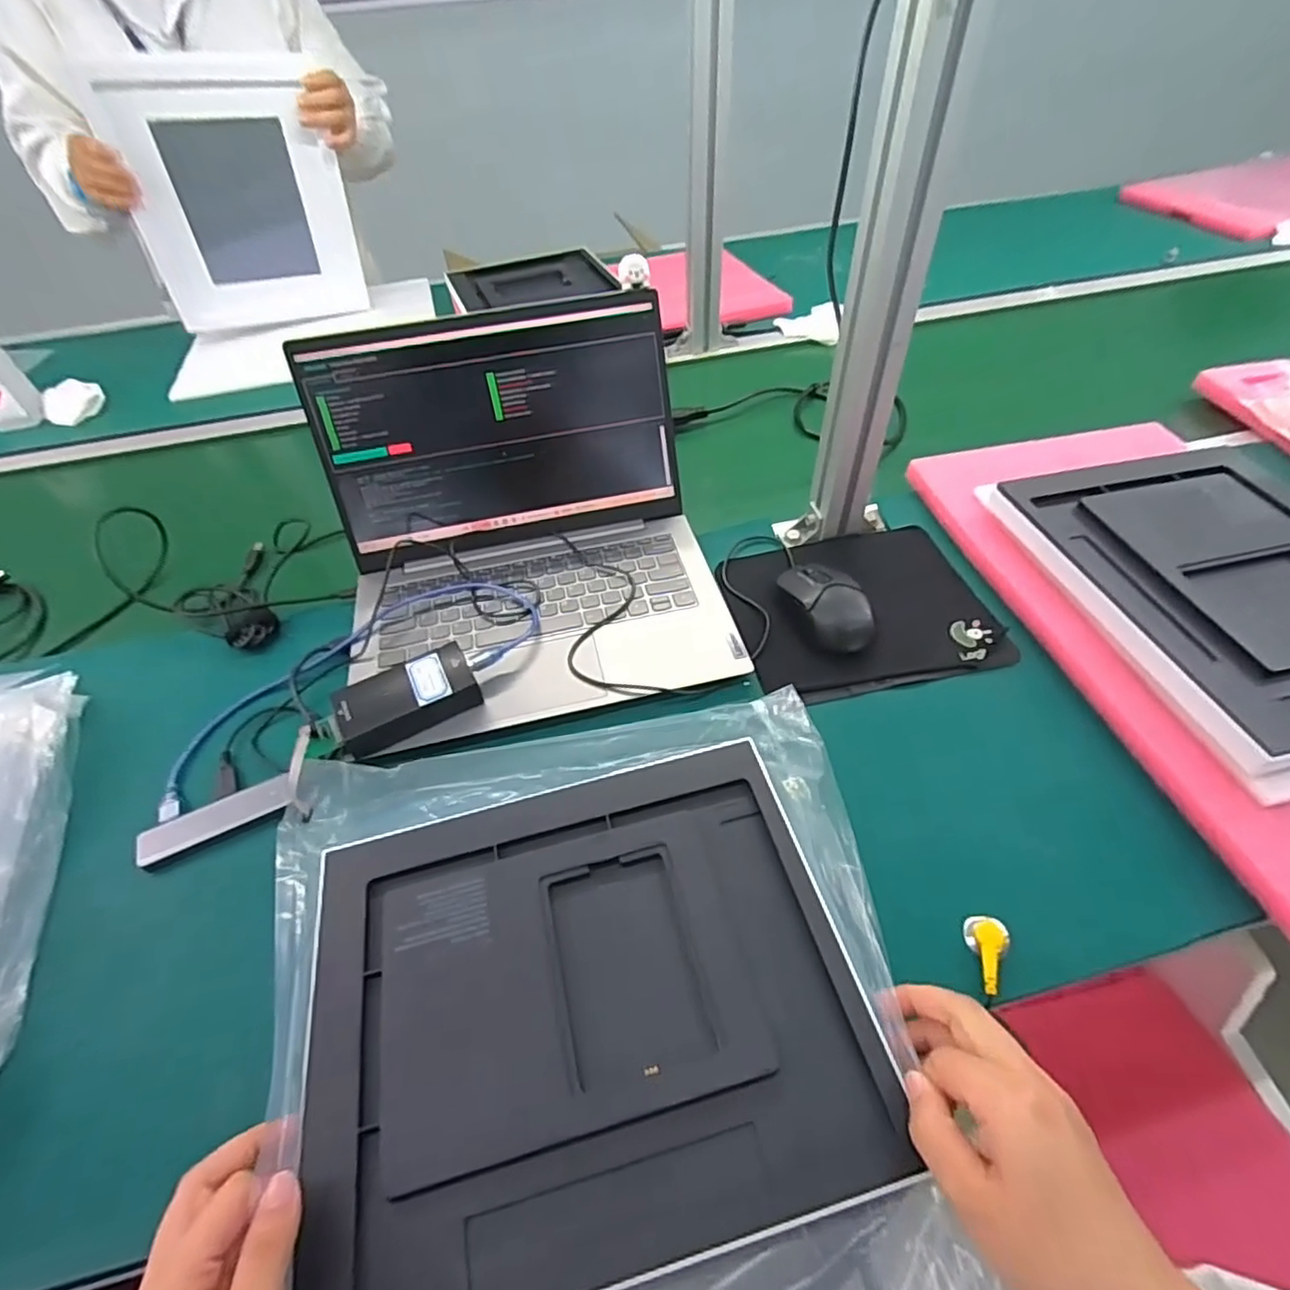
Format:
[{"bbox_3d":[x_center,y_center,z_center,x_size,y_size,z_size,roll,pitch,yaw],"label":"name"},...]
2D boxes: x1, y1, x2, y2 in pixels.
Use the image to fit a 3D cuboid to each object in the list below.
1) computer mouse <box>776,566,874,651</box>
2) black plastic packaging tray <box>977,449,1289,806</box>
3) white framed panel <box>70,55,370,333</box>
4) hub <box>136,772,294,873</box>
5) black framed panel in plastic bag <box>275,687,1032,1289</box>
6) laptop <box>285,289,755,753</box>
[{"bbox_3d":[0.156,-0.036,0.554,0.051,0.035,0.098,-24,52,-16],"label":"computer mouse"},{"bbox_3d":[0.484,-0.047,0.517,0.267,0.033,0.318,-11,50,-6],"label":"black plastic packaging tray"},{"bbox_3d":[-0.549,-0.600,0.885,0.255,0.303,0.042,-24,57,-22],"label":"white framed panel"},{"bbox_3d":[-0.315,0.128,0.476,0.100,0.017,0.028,-26,52,-34],"label":"hub"},{"bbox_3d":[-0.037,0.194,0.375,0.360,0.042,0.330,-9,50,-4],"label":"black framed panel in plastic bag"},{"bbox_3d":[-0.108,-0.118,0.548,0.316,0.175,0.329,-12,50,-6],"label":"laptop"}]

